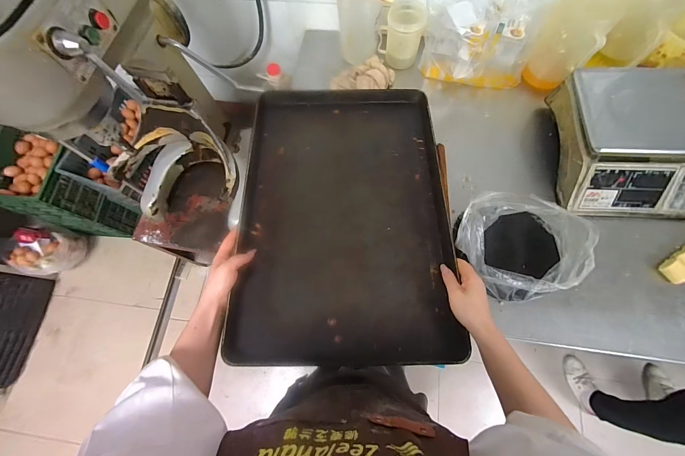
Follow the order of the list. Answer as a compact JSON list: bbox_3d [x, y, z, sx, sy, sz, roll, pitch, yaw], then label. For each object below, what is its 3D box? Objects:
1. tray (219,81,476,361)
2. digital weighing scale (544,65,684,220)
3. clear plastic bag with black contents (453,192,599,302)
[{"bbox_3d":[0.004,-0.053,0.595,0.397,0.029,0.600,-1,66,-1],"label":"tray"},{"bbox_3d":[0.685,-0.197,0.656,0.329,0.135,0.314,3,72,3],"label":"digital weighing scale"},{"bbox_3d":[0.378,0.041,0.626,0.261,0.092,0.219,-2,71,1],"label":"clear plastic bag with black contents"}]

